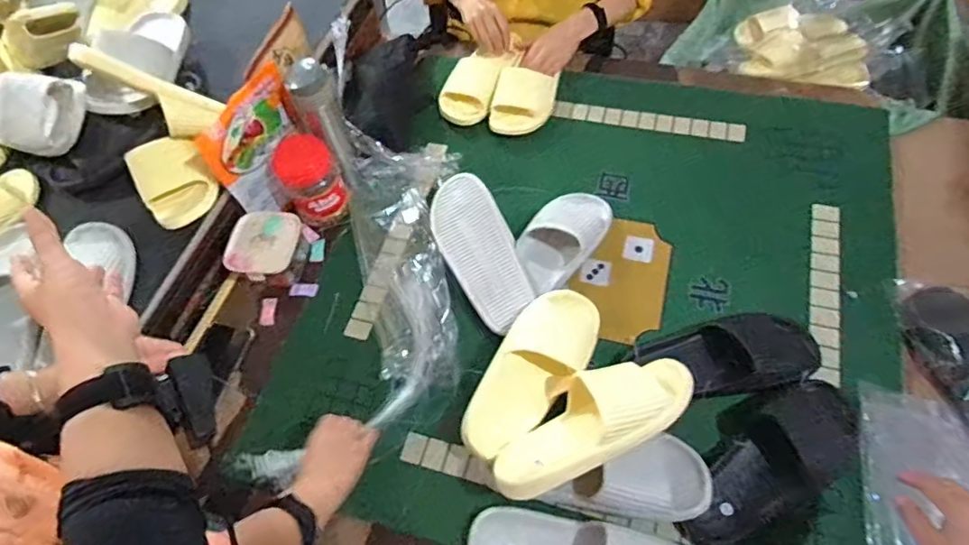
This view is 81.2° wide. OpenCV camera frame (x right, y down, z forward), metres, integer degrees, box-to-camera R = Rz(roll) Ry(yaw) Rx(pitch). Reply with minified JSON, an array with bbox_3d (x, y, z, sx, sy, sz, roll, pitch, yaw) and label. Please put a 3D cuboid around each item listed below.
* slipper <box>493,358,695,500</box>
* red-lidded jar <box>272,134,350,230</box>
[{"bbox_3d":[0.130,0.179,0.696,0.266,0.064,0.110,-22,62,-8],"label":"slipper"},{"bbox_3d":[-0.282,-0.151,0.929,0.088,0.169,0.084,-2,61,3],"label":"red-lidded jar"}]

